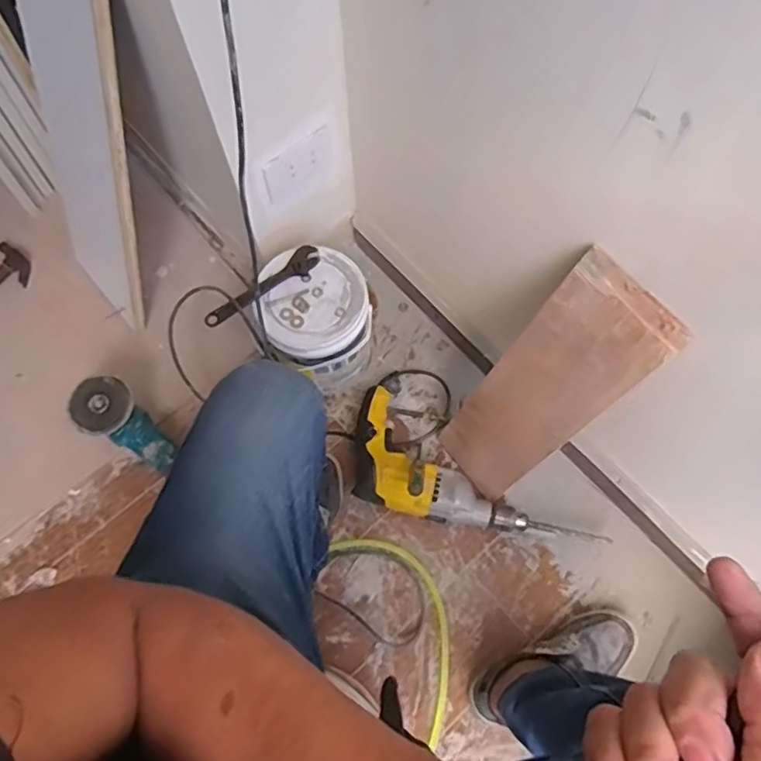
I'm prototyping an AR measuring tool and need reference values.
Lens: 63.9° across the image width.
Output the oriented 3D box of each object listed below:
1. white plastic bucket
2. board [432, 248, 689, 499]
[{"bbox_3d":[-0.100,-0.088,1.011,0.170,0.210,0.171,0,70,1],"label":"white plastic bucket"},{"bbox_3d":[0.205,0.025,0.811,0.016,0.459,0.139,-31,72,-30],"label":"board"}]

